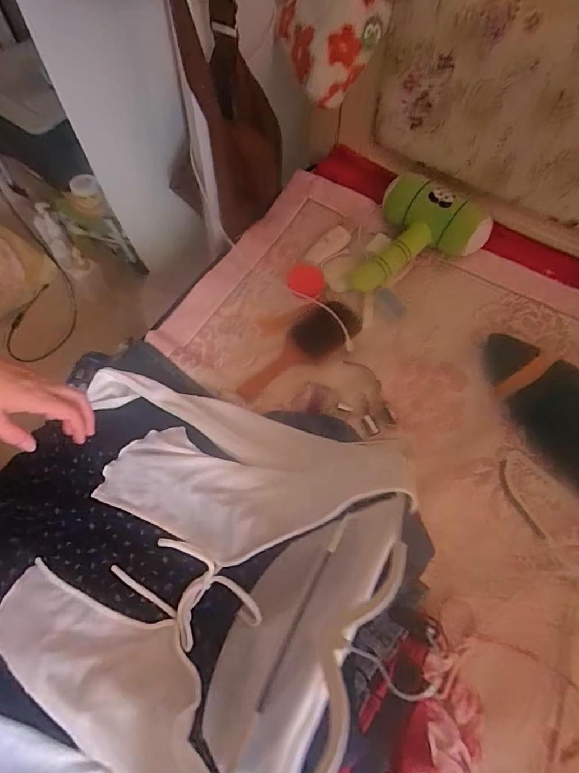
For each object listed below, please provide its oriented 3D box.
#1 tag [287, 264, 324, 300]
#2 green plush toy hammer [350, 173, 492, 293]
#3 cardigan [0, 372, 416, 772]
[{"bbox_3d":[0.029,-0.187,0.761,0.065,0.010,0.058,22,81,12],"label":"tag"},{"bbox_3d":[0.222,-0.251,0.758,0.190,0.086,0.207,31,67,13],"label":"green plush toy hammer"},{"bbox_3d":[-0.164,0.202,0.459,0.425,0.148,0.492,24,65,10],"label":"cardigan"}]

